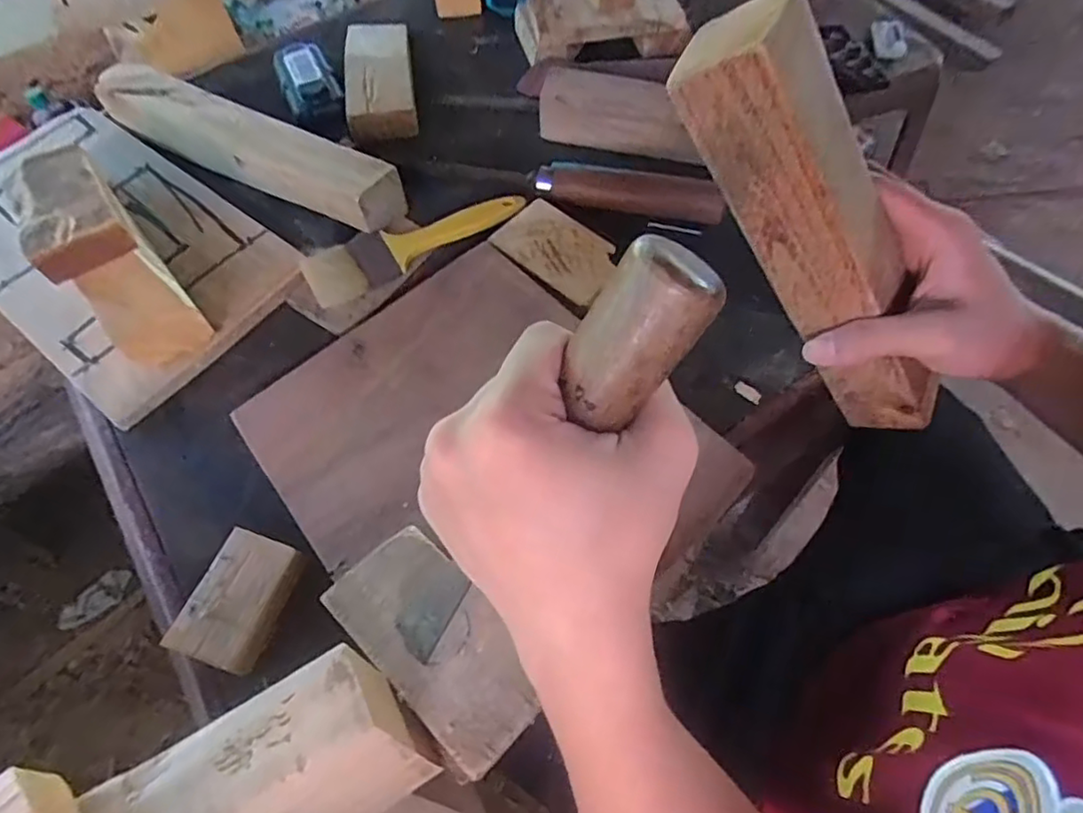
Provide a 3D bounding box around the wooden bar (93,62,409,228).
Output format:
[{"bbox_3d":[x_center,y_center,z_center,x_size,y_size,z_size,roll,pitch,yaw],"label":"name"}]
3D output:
[{"bbox_3d":[-0.241,-0.213,0.514,0.288,0.045,0.043,25,65,16],"label":"wooden bar"}]

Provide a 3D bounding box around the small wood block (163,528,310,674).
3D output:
[{"bbox_3d":[-0.168,0.107,0.355,0.044,0.020,0.069,16,62,11],"label":"small wood block"}]

